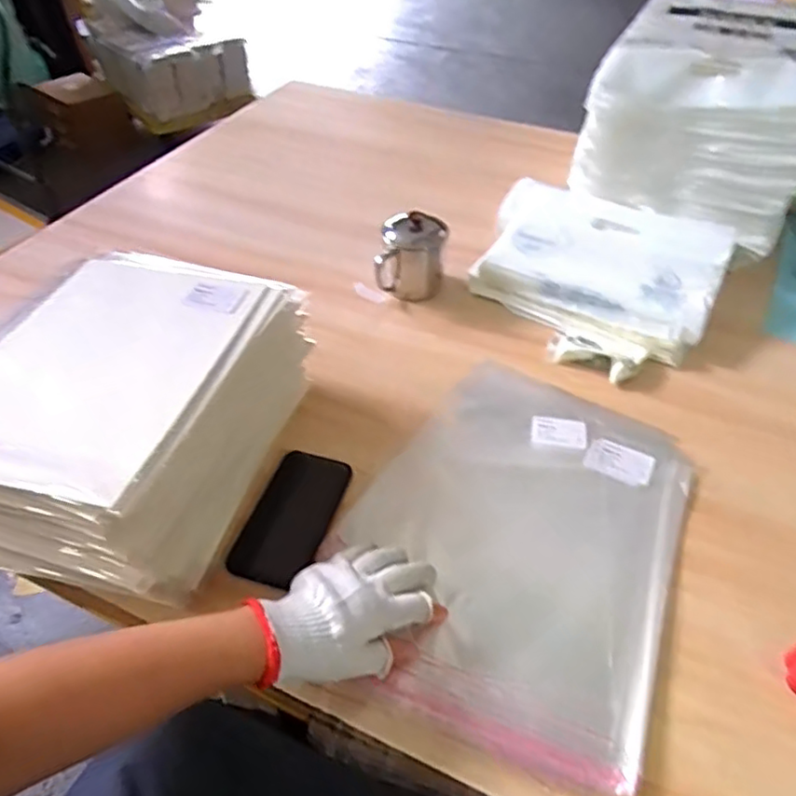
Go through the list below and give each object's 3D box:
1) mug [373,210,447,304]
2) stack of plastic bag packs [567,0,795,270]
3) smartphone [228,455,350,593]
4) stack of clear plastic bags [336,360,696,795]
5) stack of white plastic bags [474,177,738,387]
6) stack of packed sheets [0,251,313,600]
[{"bbox_3d":[0.018,-0.197,0.873,0.096,0.100,0.077,0,45,-1],"label":"mug"},{"bbox_3d":[0.478,-0.450,0.961,0.298,0.198,0.383,22,49,20],"label":"stack of plastic bag packs"},{"bbox_3d":[-0.107,0.118,0.632,0.076,0.009,0.147,14,47,13],"label":"smartphone"},{"bbox_3d":[0.120,0.125,0.616,0.290,0.020,0.381,20,52,17],"label":"stack of clear plastic bags"},{"bbox_3d":[0.258,-0.175,0.859,0.323,0.065,0.283,23,49,21],"label":"stack of white plastic bags"},{"bbox_3d":[-0.267,0.011,0.630,0.264,0.165,0.326,12,46,10],"label":"stack of packed sheets"}]

